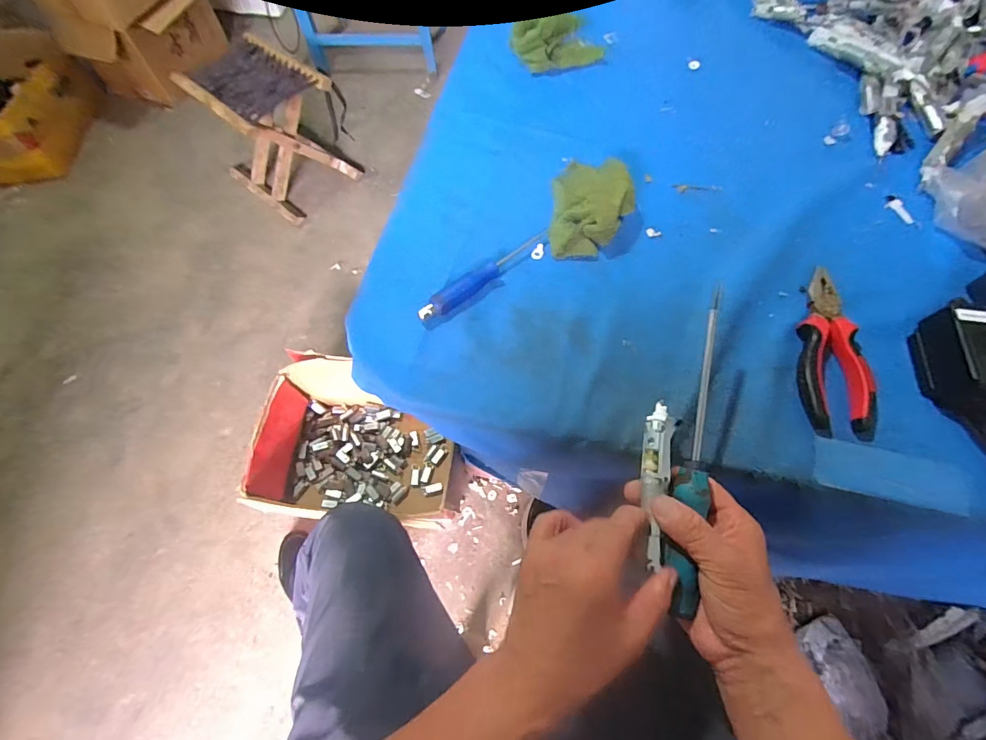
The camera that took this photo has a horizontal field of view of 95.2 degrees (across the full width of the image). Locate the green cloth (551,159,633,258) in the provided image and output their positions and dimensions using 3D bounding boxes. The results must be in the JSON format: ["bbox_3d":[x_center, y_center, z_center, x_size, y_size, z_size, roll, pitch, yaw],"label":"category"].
[{"bbox_3d":[0.105,-0.180,0.471,0.084,0.039,0.134,6,65,3],"label":"green cloth"}]

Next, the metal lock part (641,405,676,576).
[{"bbox_3d":[0.121,0.081,0.332,0.020,0.012,0.117,7,73,6],"label":"metal lock part"}]

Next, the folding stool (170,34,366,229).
[{"bbox_3d":[-0.614,-0.677,1.276,0.325,0.308,0.292,35,69,15],"label":"folding stool"}]

